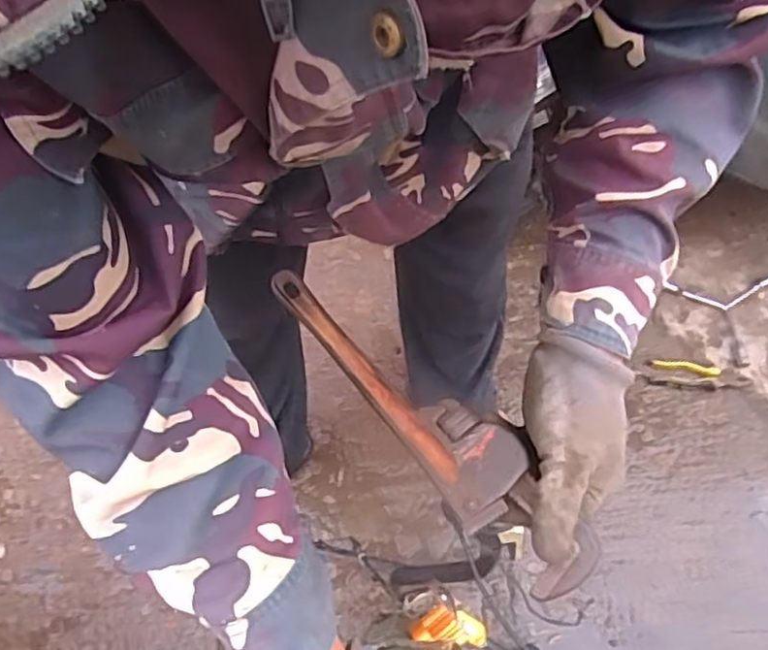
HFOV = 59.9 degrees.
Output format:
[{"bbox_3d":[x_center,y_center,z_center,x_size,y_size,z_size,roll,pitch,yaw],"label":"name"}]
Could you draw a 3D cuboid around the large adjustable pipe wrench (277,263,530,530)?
[{"bbox_3d":[-0.002,0.038,0.472,0.063,0.018,0.237,-39,61,-18],"label":"large adjustable pipe wrench"}]

